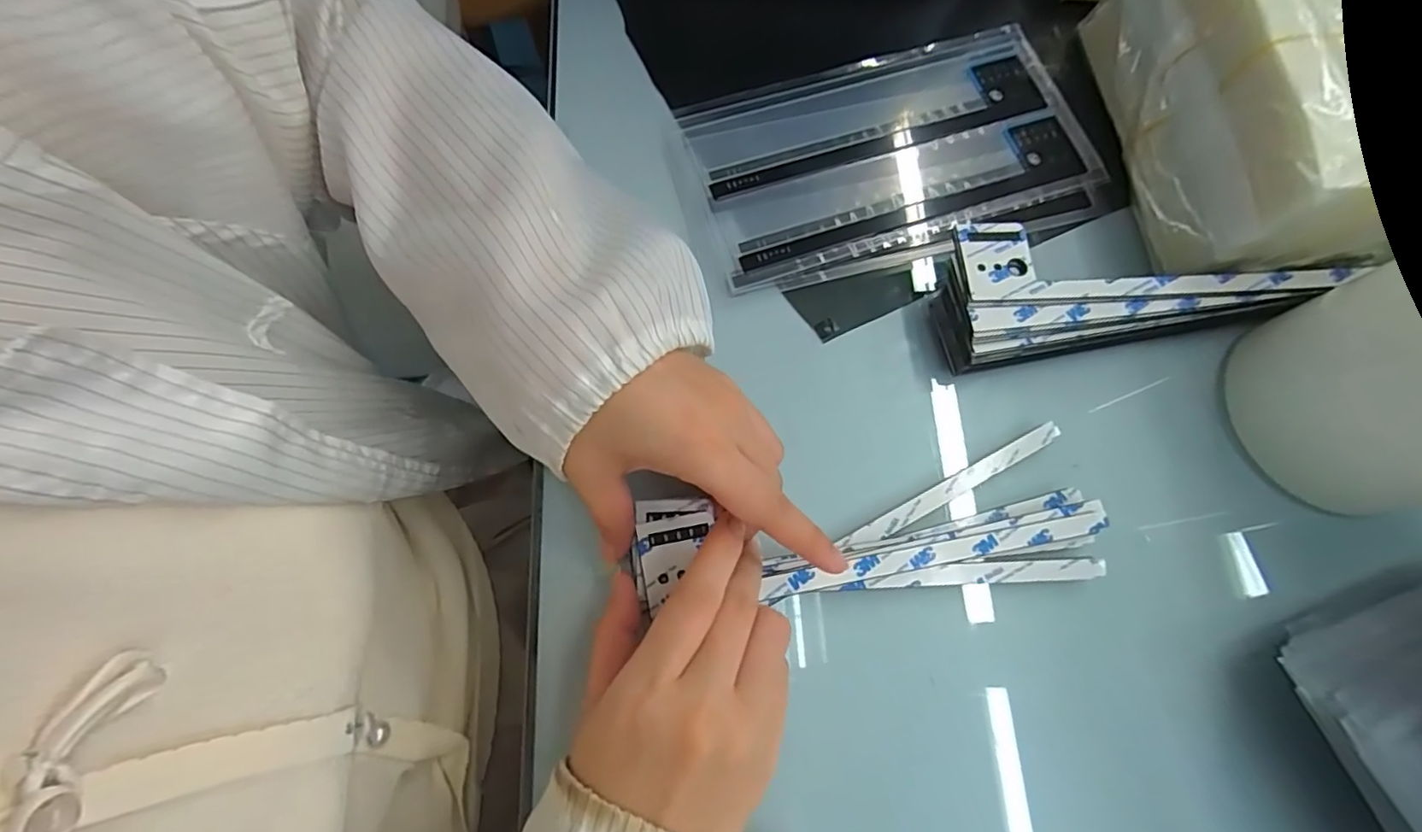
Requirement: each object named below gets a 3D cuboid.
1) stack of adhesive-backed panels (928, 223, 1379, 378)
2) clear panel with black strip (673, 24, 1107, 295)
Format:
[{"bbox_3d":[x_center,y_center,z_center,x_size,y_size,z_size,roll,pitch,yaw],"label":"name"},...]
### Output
[{"bbox_3d":[0.219,-0.071,0.320,0.197,0.030,0.069,-6,74,-4],"label":"stack of adhesive-backed panels"},{"bbox_3d":[0.110,-0.158,0.361,0.231,0.007,0.141,-16,75,-7],"label":"clear panel with black strip"}]

